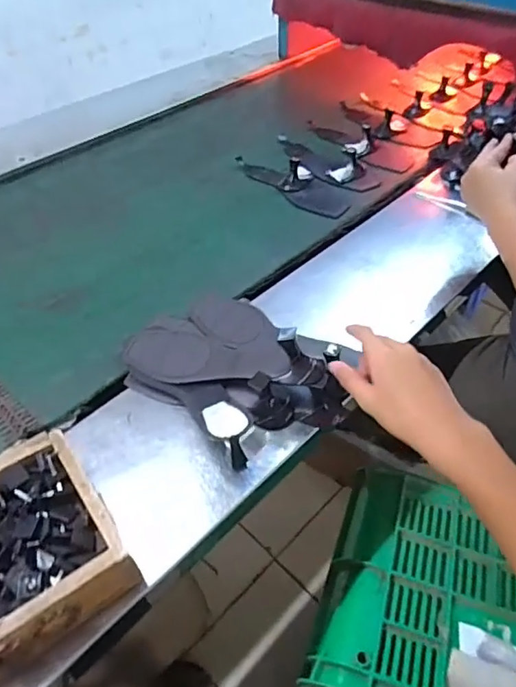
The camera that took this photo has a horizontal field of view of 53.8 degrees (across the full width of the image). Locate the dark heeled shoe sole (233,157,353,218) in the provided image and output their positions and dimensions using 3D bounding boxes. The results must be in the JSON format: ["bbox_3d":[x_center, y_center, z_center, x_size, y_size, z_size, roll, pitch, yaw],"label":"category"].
[{"bbox_3d":[0.061,-0.304,0.916,0.094,0.040,0.261,-31,55,-24],"label":"dark heeled shoe sole"}]

